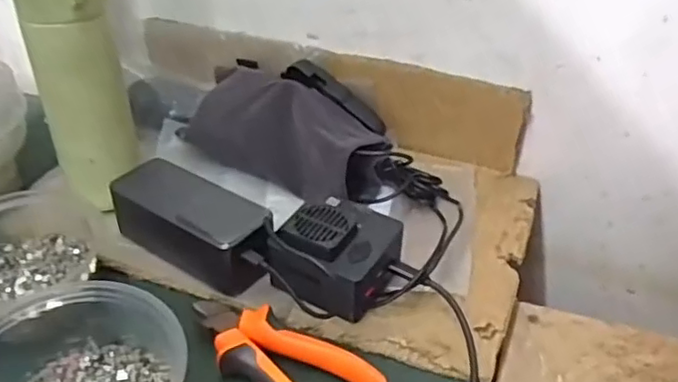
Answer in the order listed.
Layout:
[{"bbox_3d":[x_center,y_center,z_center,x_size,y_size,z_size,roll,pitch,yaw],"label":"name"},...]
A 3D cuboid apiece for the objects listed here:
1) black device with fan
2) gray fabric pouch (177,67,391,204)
[{"bbox_3d":[-0.003,0.042,0.465,0.079,0.051,0.080,18,41,21],"label":"black device with fan"},{"bbox_3d":[-0.057,-0.050,0.569,0.186,0.066,0.082,20,42,23],"label":"gray fabric pouch"}]

